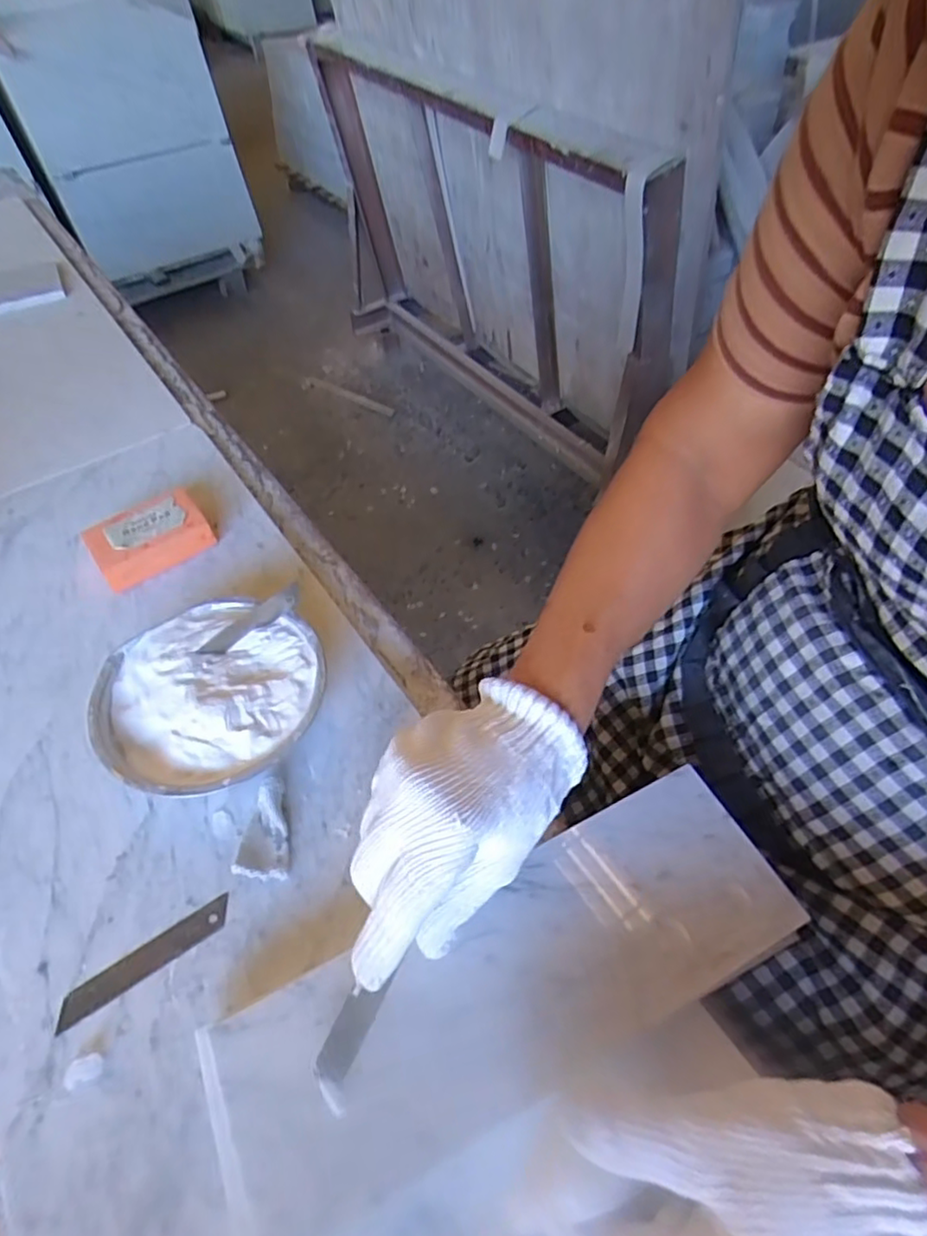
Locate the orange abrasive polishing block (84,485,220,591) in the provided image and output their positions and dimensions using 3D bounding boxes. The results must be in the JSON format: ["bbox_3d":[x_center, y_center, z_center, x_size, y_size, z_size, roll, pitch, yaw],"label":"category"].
[{"bbox_3d":[-0.271,-0.070,0.556,0.092,0.033,0.064,-32,58,-21],"label":"orange abrasive polishing block"}]

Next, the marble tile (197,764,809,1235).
[{"bbox_3d":[0.026,0.184,0.330,0.304,0.013,0.101,-23,55,-15],"label":"marble tile"}]

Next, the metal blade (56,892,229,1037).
[{"bbox_3d":[-0.179,0.193,0.363,0.097,0.004,0.018,-29,57,-19],"label":"metal blade"}]

